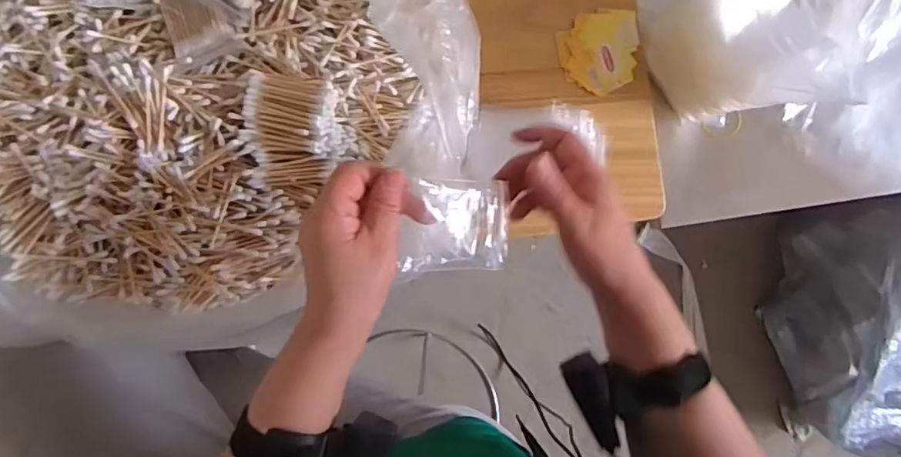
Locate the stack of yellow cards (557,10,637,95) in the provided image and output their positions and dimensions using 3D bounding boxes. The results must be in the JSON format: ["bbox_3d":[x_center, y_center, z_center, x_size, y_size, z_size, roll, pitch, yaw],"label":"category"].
[{"bbox_3d":[0.165,-0.194,0.610,0.090,0.016,0.089,-7,89,-2],"label":"stack of yellow cards"}]

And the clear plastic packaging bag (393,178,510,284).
[{"bbox_3d":[0.004,0.000,0.398,0.078,0.011,0.069,0,97,-20],"label":"clear plastic packaging bag"}]

